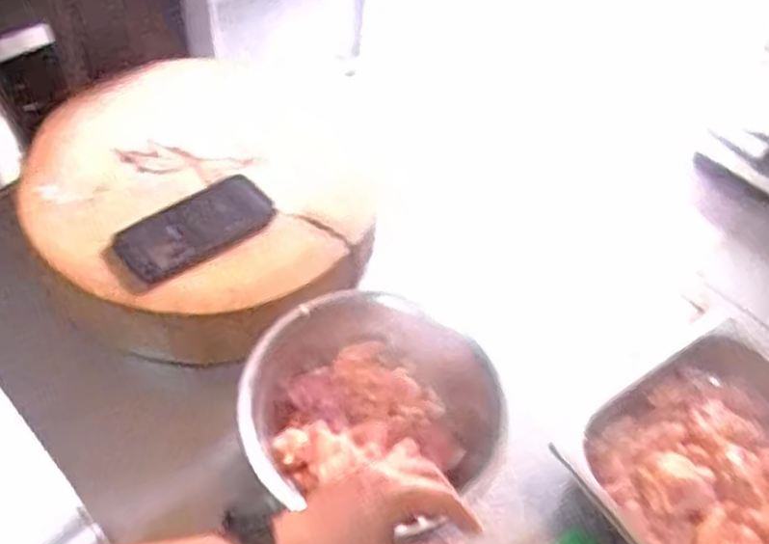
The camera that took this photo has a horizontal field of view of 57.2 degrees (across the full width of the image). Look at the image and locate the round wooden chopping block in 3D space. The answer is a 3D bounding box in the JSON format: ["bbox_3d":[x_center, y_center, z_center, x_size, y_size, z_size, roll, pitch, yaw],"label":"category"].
[{"bbox_3d":[-0.200,-0.082,0.806,0.347,0.107,0.379,3,53,-4],"label":"round wooden chopping block"}]

